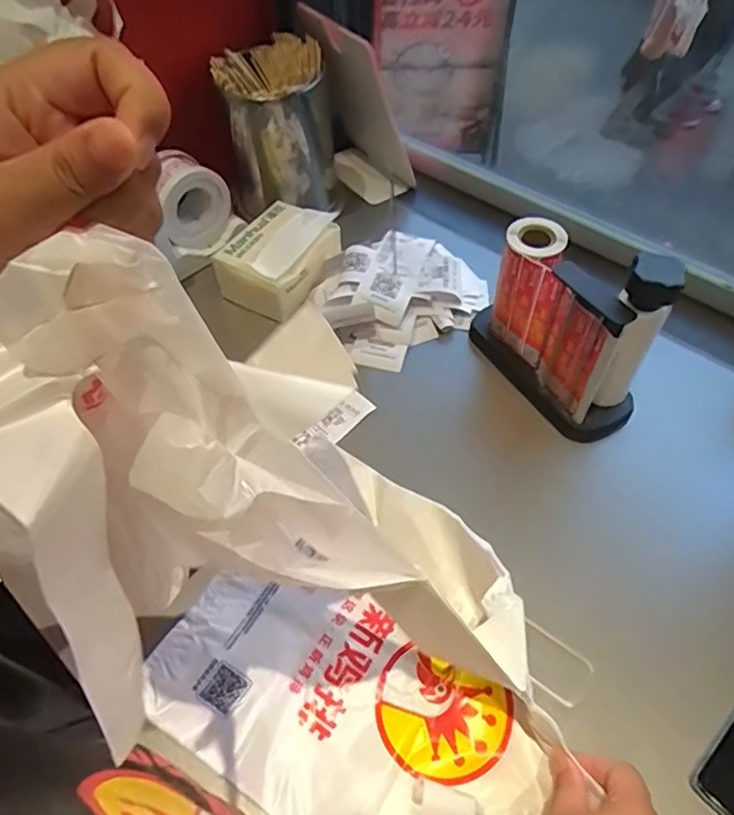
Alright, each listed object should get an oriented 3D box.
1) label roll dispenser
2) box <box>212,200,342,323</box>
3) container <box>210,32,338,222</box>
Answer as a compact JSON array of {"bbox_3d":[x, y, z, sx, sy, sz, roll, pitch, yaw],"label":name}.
[{"bbox_3d":[0.173,-0.083,0.539,0.060,0.174,0.179,-28,57,-17],"label":"label roll dispenser"},{"bbox_3d":[-0.098,-0.165,0.665,0.103,0.063,0.128,26,59,20],"label":"box"},{"bbox_3d":[-0.108,-0.332,0.729,0.128,0.174,0.117,-8,54,-3],"label":"container"}]

